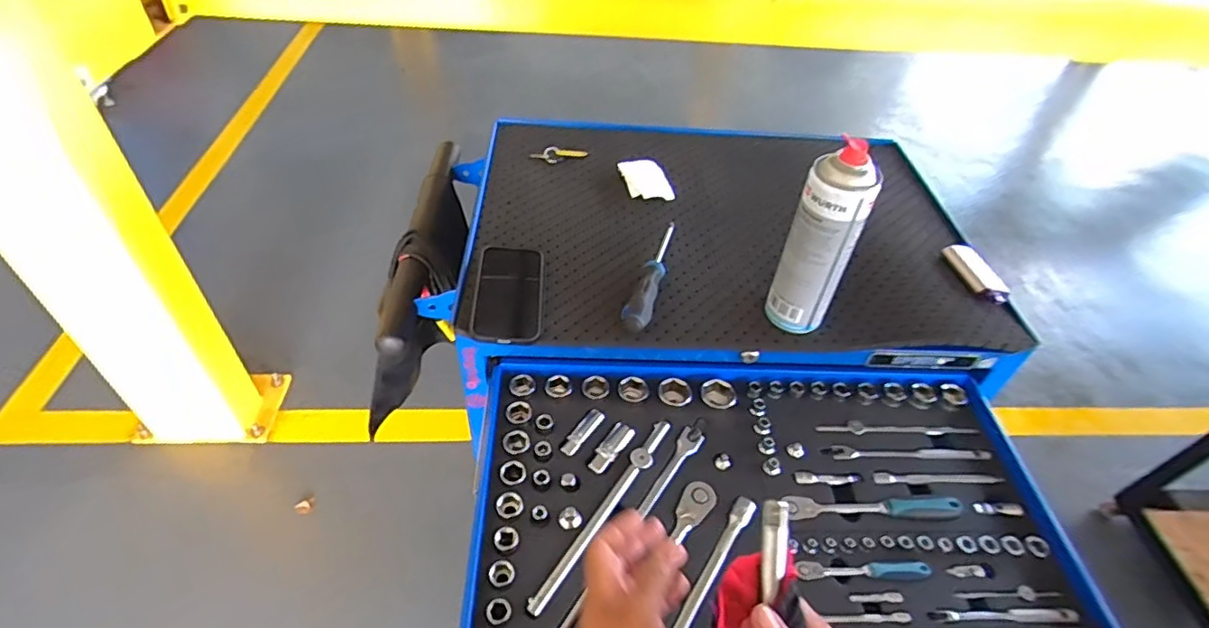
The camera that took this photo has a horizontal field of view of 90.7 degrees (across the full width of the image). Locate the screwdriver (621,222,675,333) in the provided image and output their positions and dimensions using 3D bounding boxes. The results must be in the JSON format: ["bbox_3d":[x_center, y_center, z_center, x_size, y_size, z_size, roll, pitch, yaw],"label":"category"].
[{"bbox_3d":[0.059,-0.054,0.713,0.029,0.028,0.208,14,47,9],"label":"screwdriver"}]

